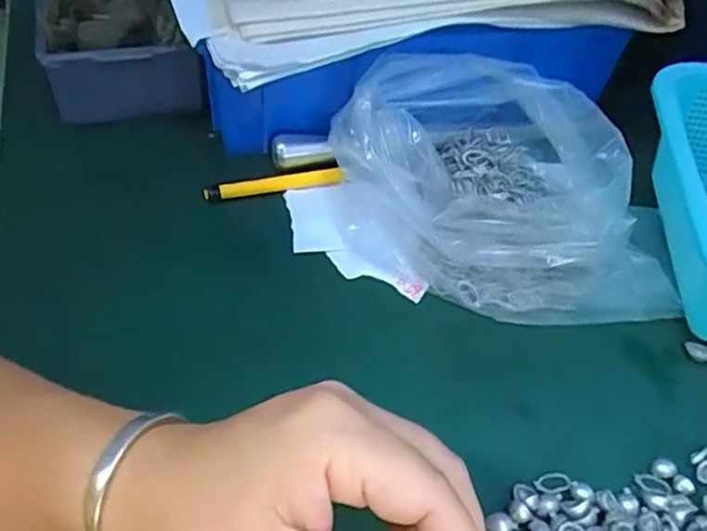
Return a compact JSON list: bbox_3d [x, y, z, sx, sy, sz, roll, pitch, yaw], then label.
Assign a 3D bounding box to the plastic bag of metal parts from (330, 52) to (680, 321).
[{"bbox_3d":[0.092,-0.045,0.372,0.188,0.075,0.145,-7,51,-12],"label":"plastic bag of metal parts"}]

